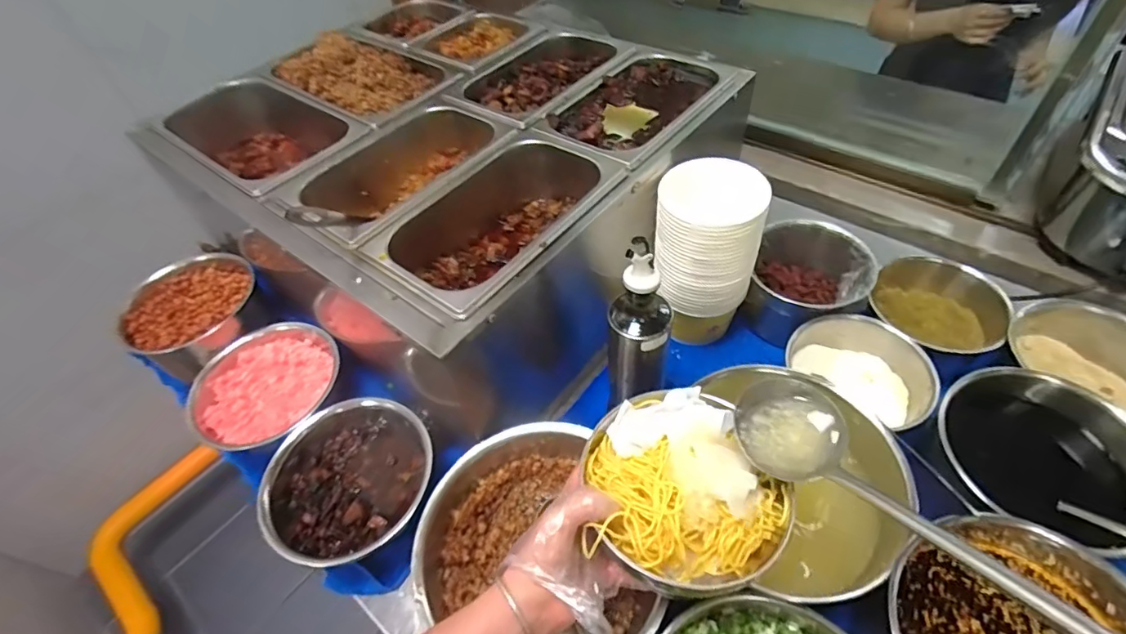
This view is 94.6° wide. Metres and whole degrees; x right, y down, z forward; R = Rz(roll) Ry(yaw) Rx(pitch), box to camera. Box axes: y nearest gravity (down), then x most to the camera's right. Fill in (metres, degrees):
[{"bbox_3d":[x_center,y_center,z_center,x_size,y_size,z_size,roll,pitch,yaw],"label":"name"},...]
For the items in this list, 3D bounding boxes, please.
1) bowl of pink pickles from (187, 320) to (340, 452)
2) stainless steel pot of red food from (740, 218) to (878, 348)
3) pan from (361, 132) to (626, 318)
[{"bbox_3d":[-0.362,0.088,0.644,0.164,0.052,0.165,-3,51,3],"label":"bowl of pink pickles"},{"bbox_3d":[0.319,-0.040,0.684,0.133,0.102,0.131,-3,51,3],"label":"stainless steel pot of red food"},{"bbox_3d":[-0.059,-0.094,0.576,0.153,0.090,0.264,29,59,25],"label":"pan"}]

